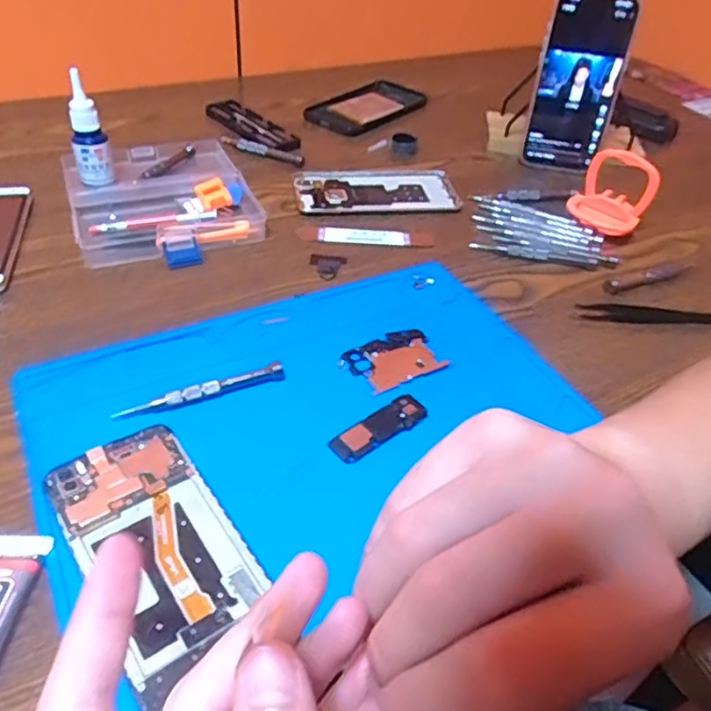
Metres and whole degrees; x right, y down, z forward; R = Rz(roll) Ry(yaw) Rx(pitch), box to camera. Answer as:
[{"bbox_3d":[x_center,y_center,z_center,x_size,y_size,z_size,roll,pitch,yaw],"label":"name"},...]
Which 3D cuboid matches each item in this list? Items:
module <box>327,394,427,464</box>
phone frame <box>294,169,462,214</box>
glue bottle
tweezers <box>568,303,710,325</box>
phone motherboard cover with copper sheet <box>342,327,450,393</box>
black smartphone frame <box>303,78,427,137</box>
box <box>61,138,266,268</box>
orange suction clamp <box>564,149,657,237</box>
[{"bbox_3d":[0.015,0.043,0.376,0.065,0.006,0.022,-29,53,-32],"label":"module"},{"bbox_3d":[0.020,-0.159,0.595,0.151,0.006,0.079,-1,43,-7],"label":"phone frame"},{"bbox_3d":[-0.229,-0.190,0.533,0.028,0.093,0.025,-12,46,-19],"label":"glue bottle"},{"bbox_3d":[0.222,-0.032,0.479,0.107,0.010,0.017,3,43,-3],"label":"tweezers"},{"bbox_3d":[0.027,0.003,0.422,0.063,0.004,0.045,-19,48,-25],"label":"phone motherboard cover with copper sheet"},{"bbox_3d":[0.011,-0.303,0.752,0.085,0.015,0.156,33,49,26],"label":"black smartphone frame"},{"bbox_3d":[-0.181,-0.156,0.561,0.147,0.020,0.203,-13,46,-20],"label":"box"},{"bbox_3d":[0.234,-0.147,0.561,0.066,0.064,0.057,23,45,17],"label":"orange suction clamp"}]

